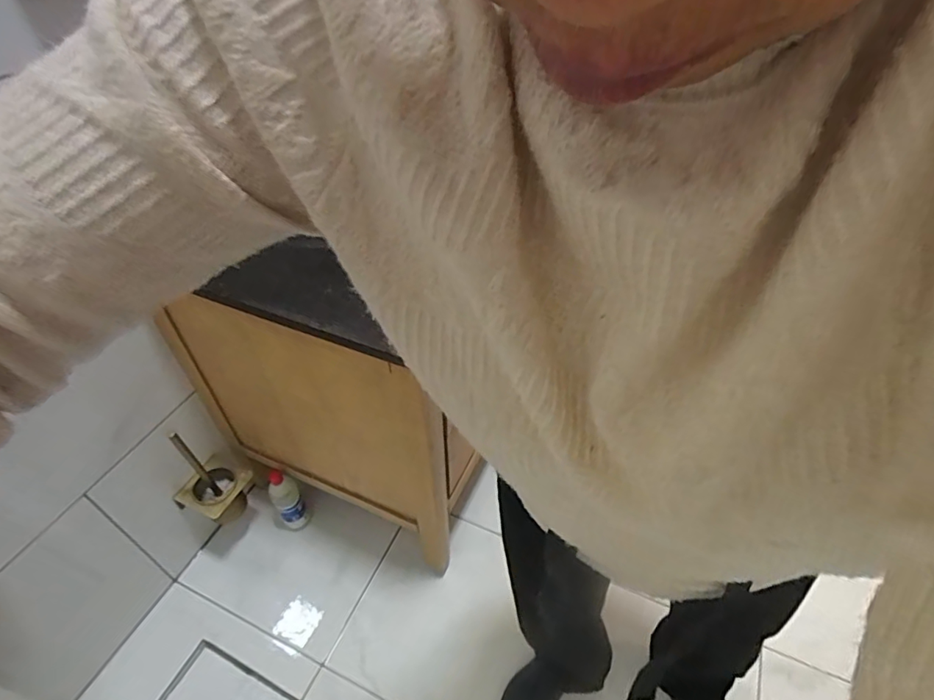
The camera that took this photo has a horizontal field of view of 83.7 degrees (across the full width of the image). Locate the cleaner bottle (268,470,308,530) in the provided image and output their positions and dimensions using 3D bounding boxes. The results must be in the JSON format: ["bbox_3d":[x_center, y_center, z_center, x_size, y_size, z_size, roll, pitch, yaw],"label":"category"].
[{"bbox_3d":[-0.426,0.364,1.245,0.063,0.204,0.050,-26,50,-23],"label":"cleaner bottle"}]

